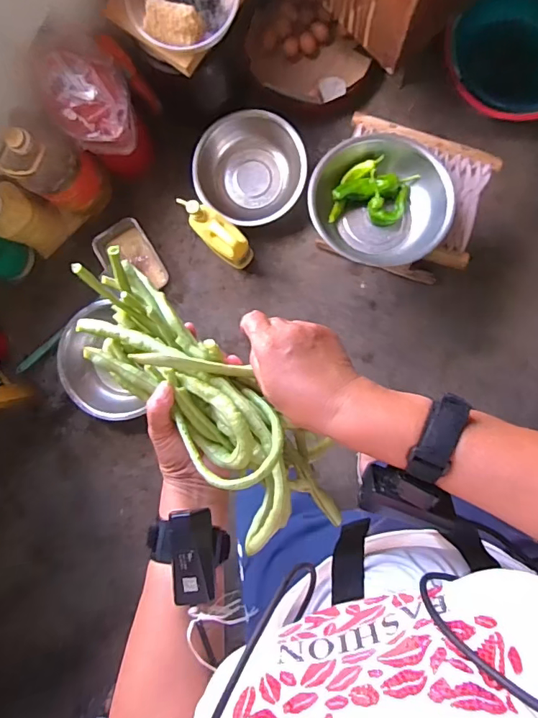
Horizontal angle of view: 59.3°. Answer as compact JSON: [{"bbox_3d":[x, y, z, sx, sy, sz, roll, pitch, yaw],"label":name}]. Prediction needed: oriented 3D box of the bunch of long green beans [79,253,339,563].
[{"bbox_3d":[-0.057,0.037,0.414,0.088,0.103,0.286,-44,87,5],"label":"bunch of long green beans"}]

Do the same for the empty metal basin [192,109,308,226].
[{"bbox_3d":[-0.049,-0.475,1.188,0.279,0.118,0.258,-7,93,4],"label":"empty metal basin"}]

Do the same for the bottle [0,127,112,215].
[{"bbox_3d":[-0.499,-0.441,1.087,0.141,0.309,0.146,32,95,2],"label":"bottle"}]

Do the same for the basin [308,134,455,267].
[{"bbox_3d":[0.228,-0.332,0.979,0.276,0.113,0.260,0,93,4],"label":"basin"}]

